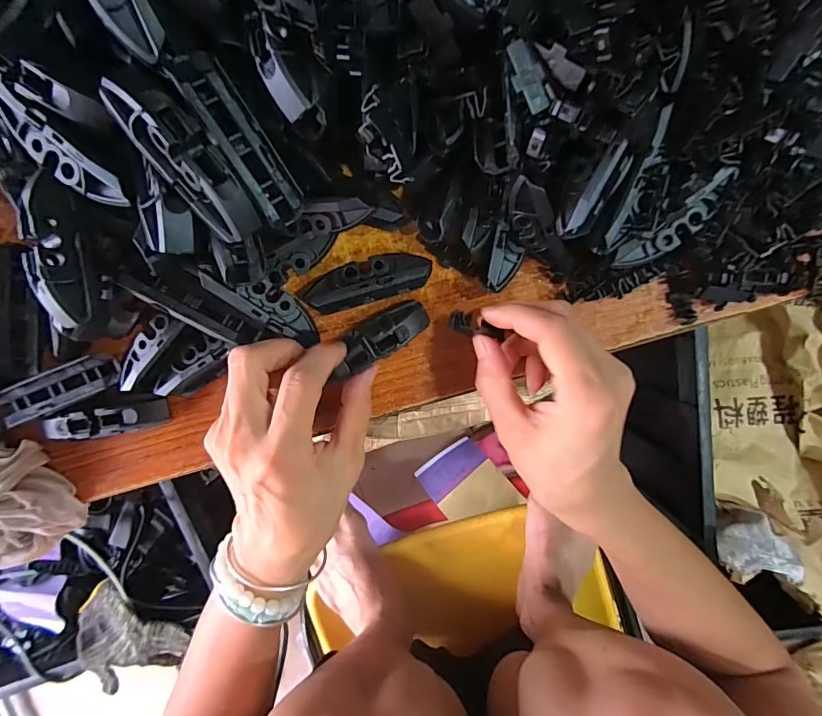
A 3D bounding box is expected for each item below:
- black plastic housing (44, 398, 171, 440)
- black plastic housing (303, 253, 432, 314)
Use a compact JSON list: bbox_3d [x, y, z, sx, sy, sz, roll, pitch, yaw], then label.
[{"bbox_3d":[-0.175,0.036,0.250,0.067,0.011,0.016,-9,98,0],"label":"black plastic housing"},{"bbox_3d":[-0.024,-0.043,0.244,0.069,0.024,0.023,-17,98,1],"label":"black plastic housing"}]

